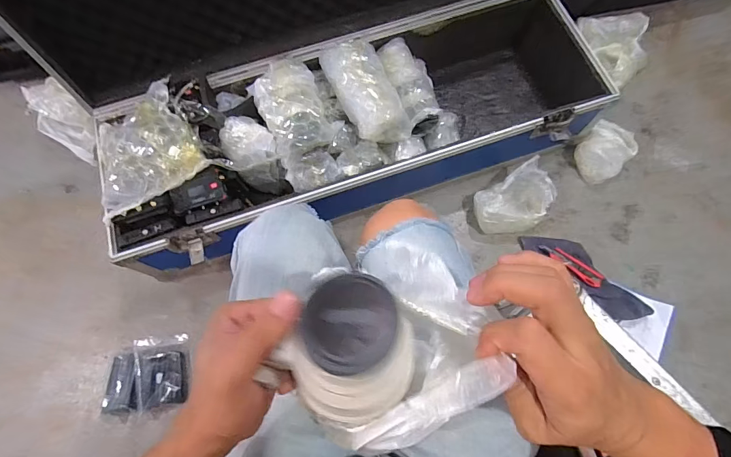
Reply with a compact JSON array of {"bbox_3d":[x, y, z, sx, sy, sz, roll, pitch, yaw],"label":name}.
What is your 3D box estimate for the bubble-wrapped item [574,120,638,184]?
[{"bbox_3d":[0.618,-0.201,0.995,0.121,0.090,0.149,41,77,14],"label":"bubble-wrapped item"}]

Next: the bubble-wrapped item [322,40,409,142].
[{"bbox_3d":[0.000,-0.313,0.869,0.130,0.095,0.241,-23,72,-6],"label":"bubble-wrapped item"}]

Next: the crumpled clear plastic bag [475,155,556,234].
[{"bbox_3d":[0.363,-0.061,0.938,0.177,0.116,0.129,-25,72,-6],"label":"crumpled clear plastic bag"}]

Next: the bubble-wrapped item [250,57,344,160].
[{"bbox_3d":[-0.156,-0.267,0.832,0.146,0.078,0.226,-27,73,-7],"label":"bubble-wrapped item"}]

